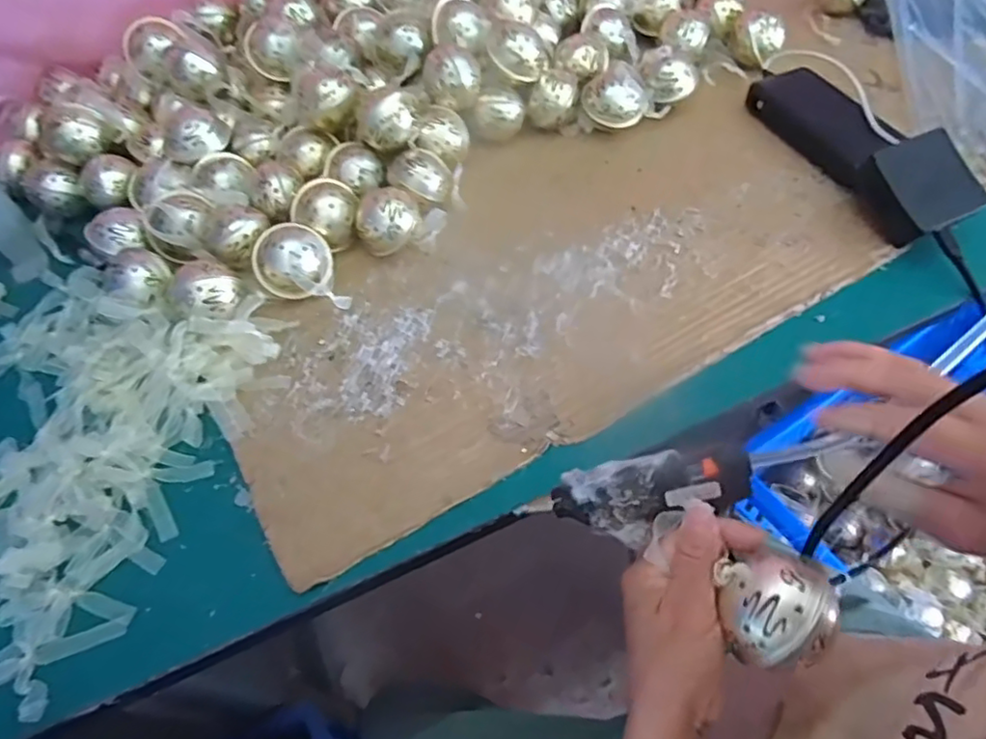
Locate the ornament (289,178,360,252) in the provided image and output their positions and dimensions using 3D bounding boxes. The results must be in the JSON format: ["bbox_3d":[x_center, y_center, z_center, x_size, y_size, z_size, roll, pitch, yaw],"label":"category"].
[{"bbox_3d":[-0.145,-0.134,0.552,0.058,0.049,0.050,-21,57,-9],"label":"ornament"}]

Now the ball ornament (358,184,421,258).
[{"bbox_3d":[-0.089,-0.126,0.544,0.055,0.050,0.053,-18,57,-7],"label":"ball ornament"}]

